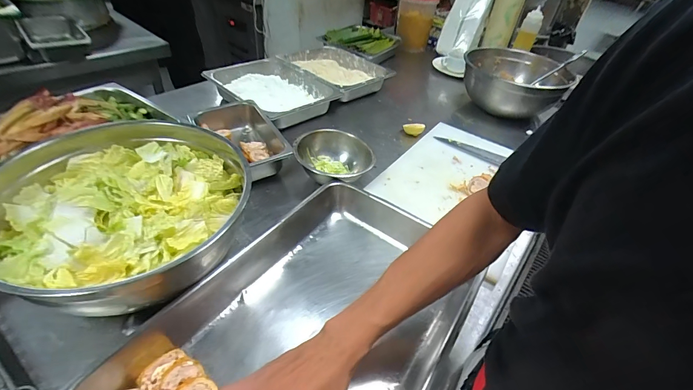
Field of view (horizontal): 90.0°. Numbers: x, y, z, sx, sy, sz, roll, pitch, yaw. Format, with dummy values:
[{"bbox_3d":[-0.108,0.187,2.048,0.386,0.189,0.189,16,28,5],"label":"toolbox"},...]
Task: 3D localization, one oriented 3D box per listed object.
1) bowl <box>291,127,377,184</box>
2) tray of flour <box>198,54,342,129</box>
[{"bbox_3d":[-0.028,-0.070,0.742,0.155,0.064,0.156,4,41,-4],"label":"bowl"},{"bbox_3d":[-0.205,-0.285,1.001,0.254,0.089,0.332,-30,53,-35],"label":"tray of flour"}]

